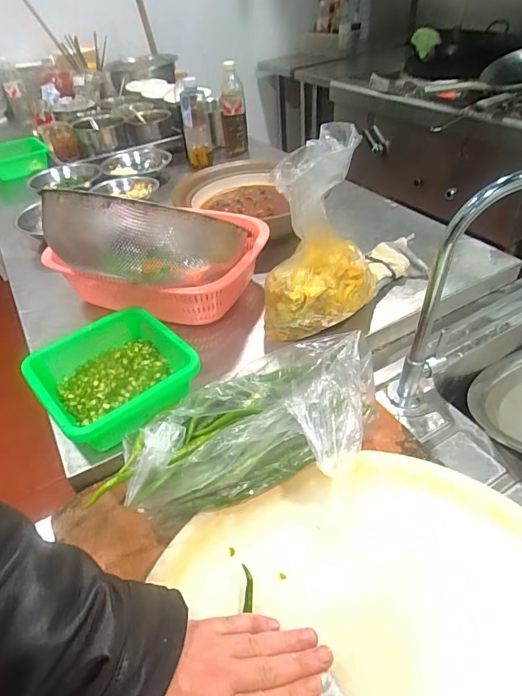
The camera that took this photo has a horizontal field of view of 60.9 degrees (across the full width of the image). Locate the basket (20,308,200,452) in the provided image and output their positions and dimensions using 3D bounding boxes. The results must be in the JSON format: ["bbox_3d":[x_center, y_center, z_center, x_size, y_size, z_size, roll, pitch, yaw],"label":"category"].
[{"bbox_3d":[-0.184,0.037,0.566,0.175,0.061,0.178,-33,49,-28],"label":"basket"}]

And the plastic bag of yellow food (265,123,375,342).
[{"bbox_3d":[0.077,-0.138,0.609,0.115,0.281,0.157,30,53,33],"label":"plastic bag of yellow food"}]

